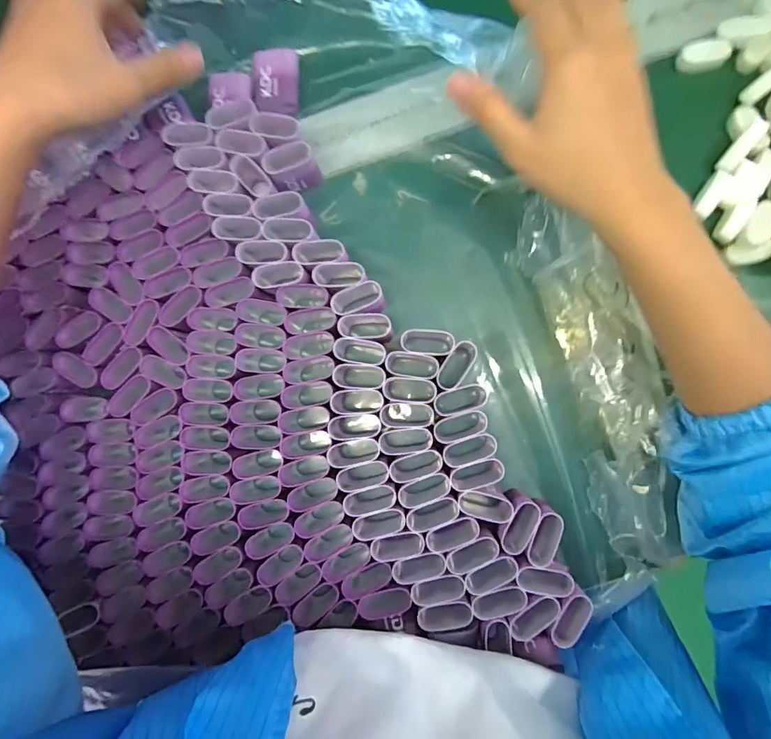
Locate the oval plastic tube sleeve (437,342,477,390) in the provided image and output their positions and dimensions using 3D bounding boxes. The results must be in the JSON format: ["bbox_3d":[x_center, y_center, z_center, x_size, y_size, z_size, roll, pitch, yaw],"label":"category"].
[{"bbox_3d":[0.048,-0.002,0.303,0.015,0.036,0.035,33,88,5],"label":"oval plastic tube sleeve"}]

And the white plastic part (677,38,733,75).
[{"bbox_3d":[0.229,-0.225,0.319,0.031,0.010,0.019,-14,85,2],"label":"white plastic part"}]

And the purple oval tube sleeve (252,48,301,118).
[{"bbox_3d":[-0.085,-0.224,0.345,0.034,0.016,0.046,4,86,4],"label":"purple oval tube sleeve"}]

